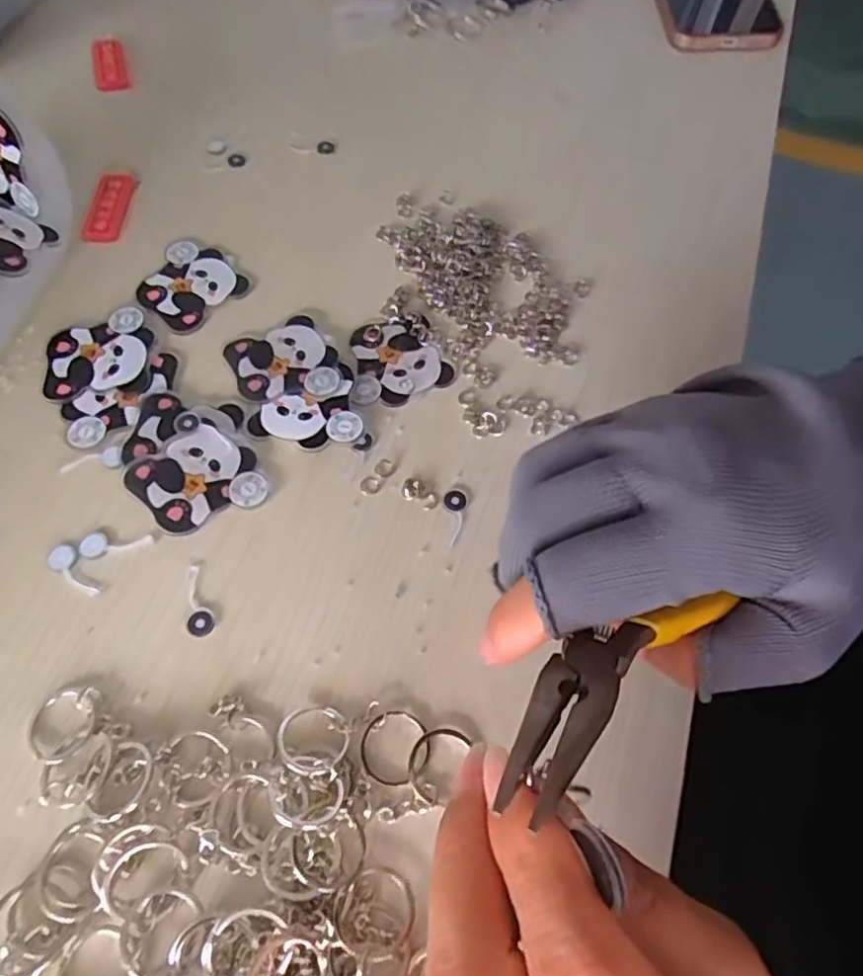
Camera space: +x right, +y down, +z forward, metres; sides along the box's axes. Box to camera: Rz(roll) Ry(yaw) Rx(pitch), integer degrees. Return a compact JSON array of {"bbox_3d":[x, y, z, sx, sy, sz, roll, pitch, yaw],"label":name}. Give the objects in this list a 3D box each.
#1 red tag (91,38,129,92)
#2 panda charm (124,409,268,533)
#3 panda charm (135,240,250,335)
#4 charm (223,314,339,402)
[{"bbox_3d":[-0.196,-0.257,0.387,0.019,0.004,0.049,-15,65,-10],"label":"red tag"},{"bbox_3d":[-0.098,-0.004,0.265,0.051,0.005,0.045,36,67,14],"label":"panda charm"},{"bbox_3d":[-0.120,-0.101,0.313,0.047,0.004,0.045,39,68,15],"label":"panda charm"},{"bbox_3d":[-0.069,-0.060,0.294,0.044,0.004,0.039,-26,68,-15],"label":"charm"}]

